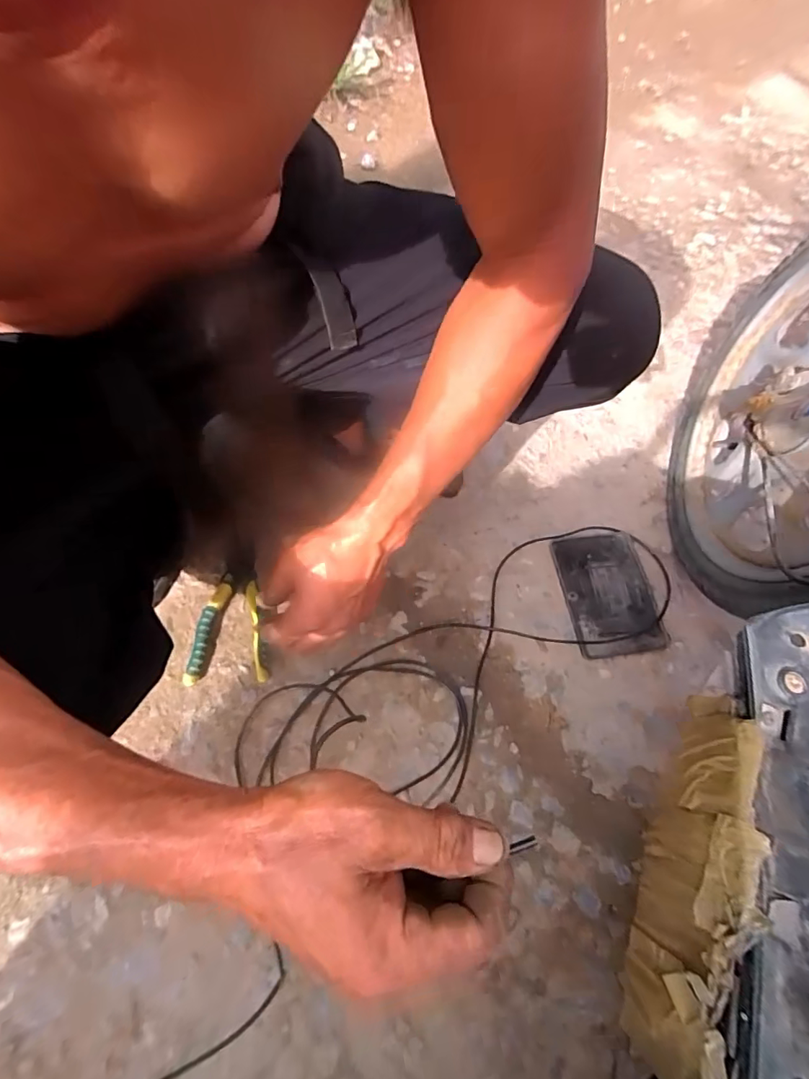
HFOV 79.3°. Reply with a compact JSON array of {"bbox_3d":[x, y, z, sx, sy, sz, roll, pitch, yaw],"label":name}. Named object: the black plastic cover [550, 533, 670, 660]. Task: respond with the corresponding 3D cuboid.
[{"bbox_3d":[0.273,0.072,0.660,0.118,0.011,0.166,-5,63,-6],"label":"black plastic cover"}]

